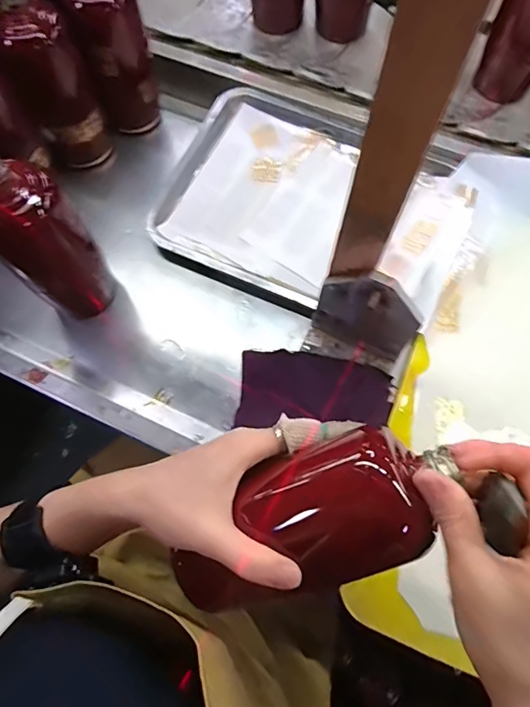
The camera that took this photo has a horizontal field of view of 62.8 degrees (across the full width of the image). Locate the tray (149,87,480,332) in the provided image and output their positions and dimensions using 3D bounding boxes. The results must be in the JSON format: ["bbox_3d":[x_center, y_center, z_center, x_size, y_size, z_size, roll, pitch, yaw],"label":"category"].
[{"bbox_3d":[0.063,-0.177,0.528,0.360,0.019,0.262,23,74,10],"label":"tray"}]

